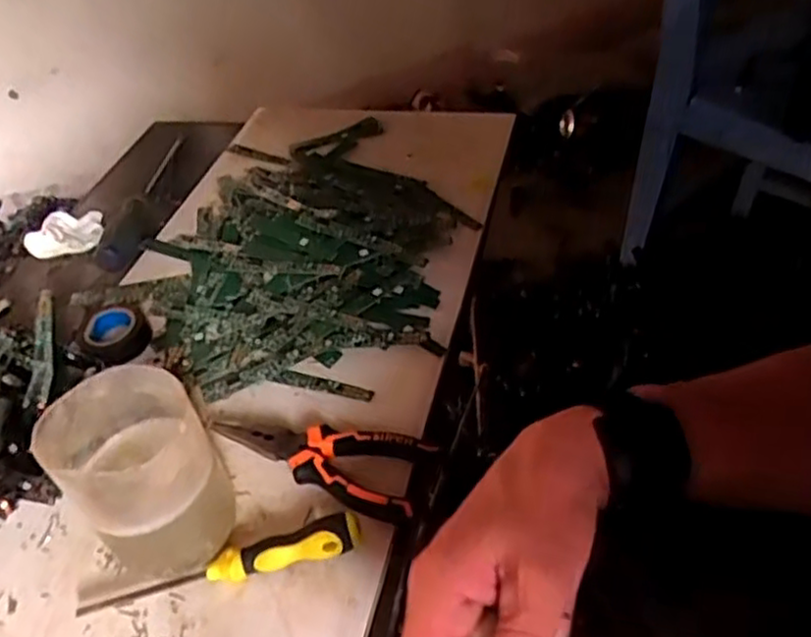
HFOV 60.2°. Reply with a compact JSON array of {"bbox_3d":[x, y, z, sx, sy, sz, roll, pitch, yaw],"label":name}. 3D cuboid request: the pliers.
[{"bbox_3d":[-0.057,0.085,0.450,0.149,0.021,0.053,13,48,23],"label":"pliers"}]

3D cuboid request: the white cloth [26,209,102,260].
[{"bbox_3d":[-0.329,-0.083,0.672,0.069,0.018,0.051,-19,44,-10],"label":"white cloth"}]

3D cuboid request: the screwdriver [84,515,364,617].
[{"bbox_3d":[-0.103,0.142,0.395,0.156,0.026,0.021,-16,43,-7],"label":"screwdriver"}]

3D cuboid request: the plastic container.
[{"bbox_3d":[-0.145,0.090,0.394,0.082,0.102,0.075,-4,44,4],"label":"plastic container"}]

